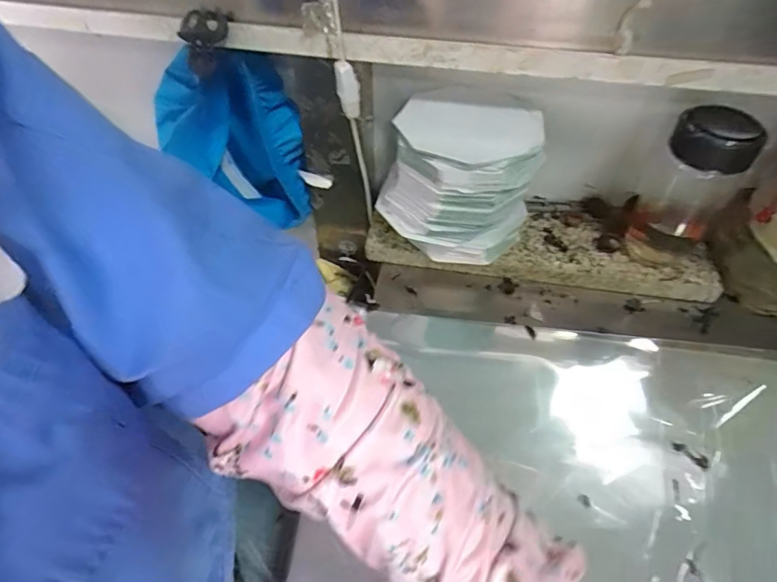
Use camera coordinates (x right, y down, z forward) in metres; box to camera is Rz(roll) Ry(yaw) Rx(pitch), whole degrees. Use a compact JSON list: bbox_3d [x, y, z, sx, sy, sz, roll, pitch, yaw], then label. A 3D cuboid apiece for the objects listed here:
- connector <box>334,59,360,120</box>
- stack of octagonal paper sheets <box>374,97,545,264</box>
[{"bbox_3d":[-0.046,-0.228,0.566,0.027,0.067,0.022,-4,48,-4],"label":"connector"},{"bbox_3d":[0.083,-0.138,0.599,0.176,0.142,0.145,11,49,10],"label":"stack of octagonal paper sheets"}]

